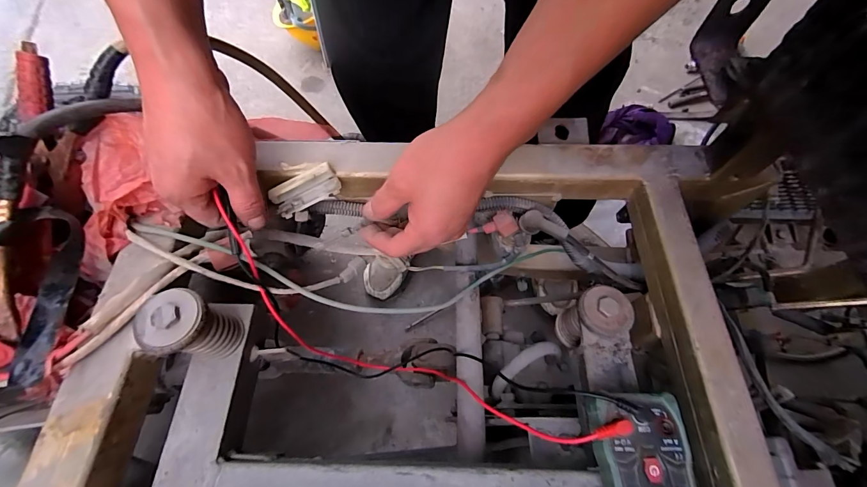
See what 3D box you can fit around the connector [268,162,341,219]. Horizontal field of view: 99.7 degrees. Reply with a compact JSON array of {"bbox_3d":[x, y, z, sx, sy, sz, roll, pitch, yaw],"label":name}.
[{"bbox_3d":[-0.114,-0.047,0.324,0.061,0.021,0.020,-27,64,3],"label":"connector"}]

